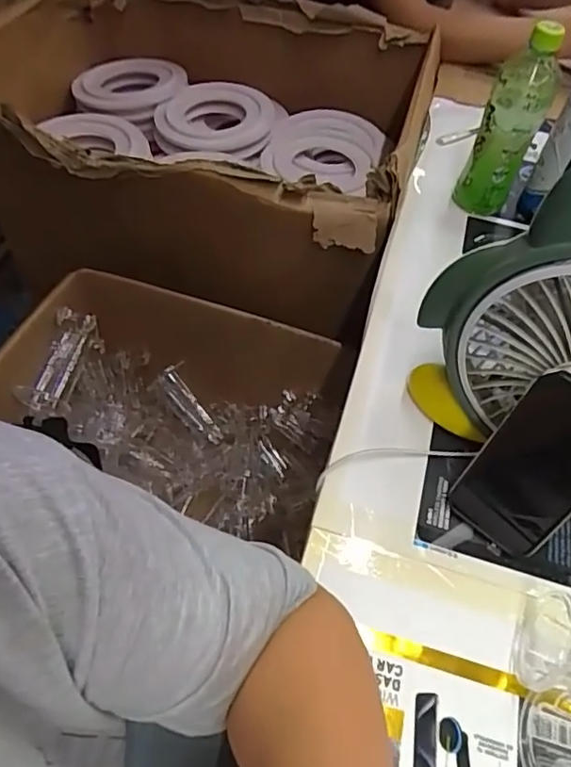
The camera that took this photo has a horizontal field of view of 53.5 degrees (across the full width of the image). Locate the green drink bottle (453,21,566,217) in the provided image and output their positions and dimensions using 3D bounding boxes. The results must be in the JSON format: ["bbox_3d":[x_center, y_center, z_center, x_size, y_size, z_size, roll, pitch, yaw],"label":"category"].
[{"bbox_3d":[0.251,-0.284,0.645,0.064,0.205,0.056,24,57,11],"label":"green drink bottle"}]

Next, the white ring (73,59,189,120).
[{"bbox_3d":[-0.276,-0.526,1.001,0.183,0.026,0.182,3,56,-4],"label":"white ring"}]

